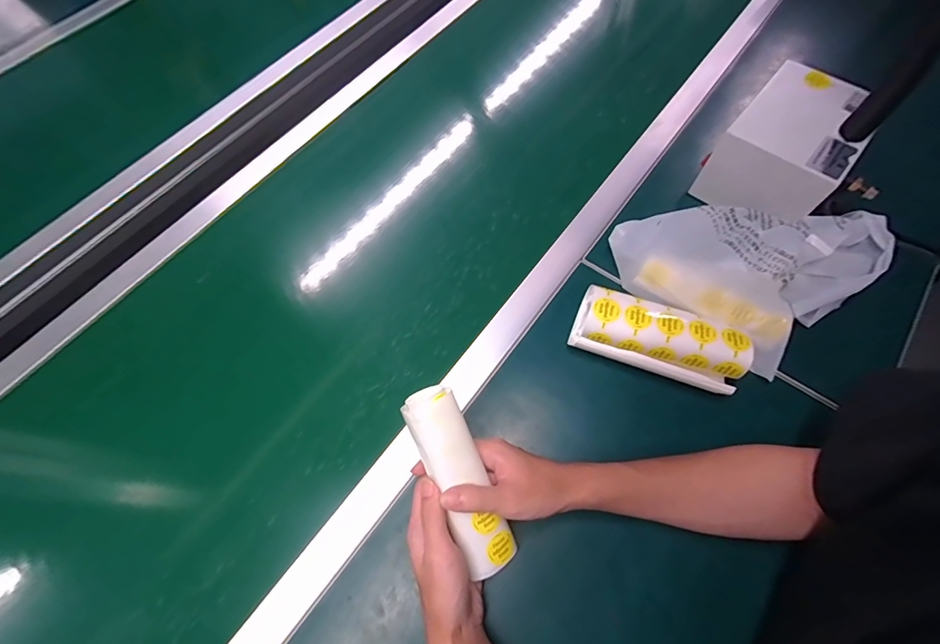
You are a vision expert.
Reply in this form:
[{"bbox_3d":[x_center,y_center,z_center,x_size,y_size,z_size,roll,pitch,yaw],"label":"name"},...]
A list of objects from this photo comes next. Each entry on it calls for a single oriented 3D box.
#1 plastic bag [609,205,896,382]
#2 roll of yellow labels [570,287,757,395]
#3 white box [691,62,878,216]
[{"bbox_3d":[0.321,-0.085,0.490,0.234,0.050,0.218,-39,68,-14],"label":"plastic bag"},{"bbox_3d":[0.199,0.019,0.453,0.169,0.061,0.066,19,67,12],"label":"roll of yellow labels"},{"bbox_3d":[0.386,-0.210,0.512,0.126,0.096,0.152,40,73,19],"label":"white box"}]

